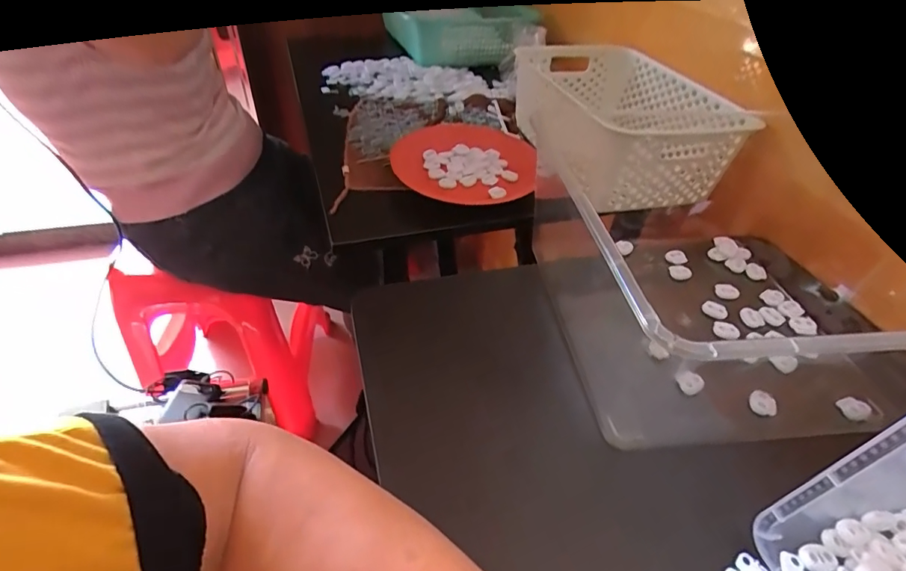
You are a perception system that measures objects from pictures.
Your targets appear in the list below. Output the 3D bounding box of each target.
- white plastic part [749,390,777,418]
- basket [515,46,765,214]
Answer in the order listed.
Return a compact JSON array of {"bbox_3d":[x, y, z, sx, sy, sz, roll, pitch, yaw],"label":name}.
[{"bbox_3d":[0.249,0.095,0.370,0.019,0.010,0.020,-30,53,-32],"label":"white plastic part"},{"bbox_3d":[0.235,-0.235,0.661,0.195,0.111,0.330,-6,43,-11],"label":"basket"}]

